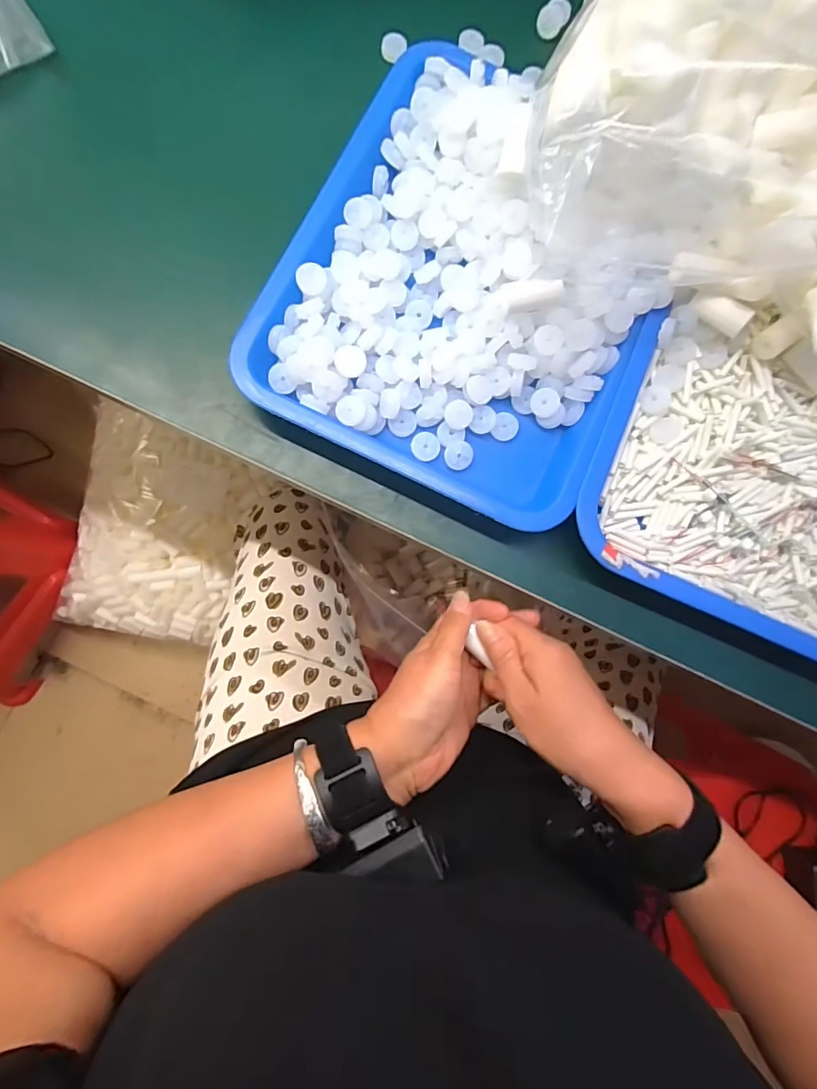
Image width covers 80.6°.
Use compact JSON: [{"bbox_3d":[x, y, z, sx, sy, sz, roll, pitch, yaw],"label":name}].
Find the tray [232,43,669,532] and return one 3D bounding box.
[{"bbox_3d":[0.048,-0.192,0.351,0.253,0.032,0.305,25,82,-1],"label":"tray"}]

